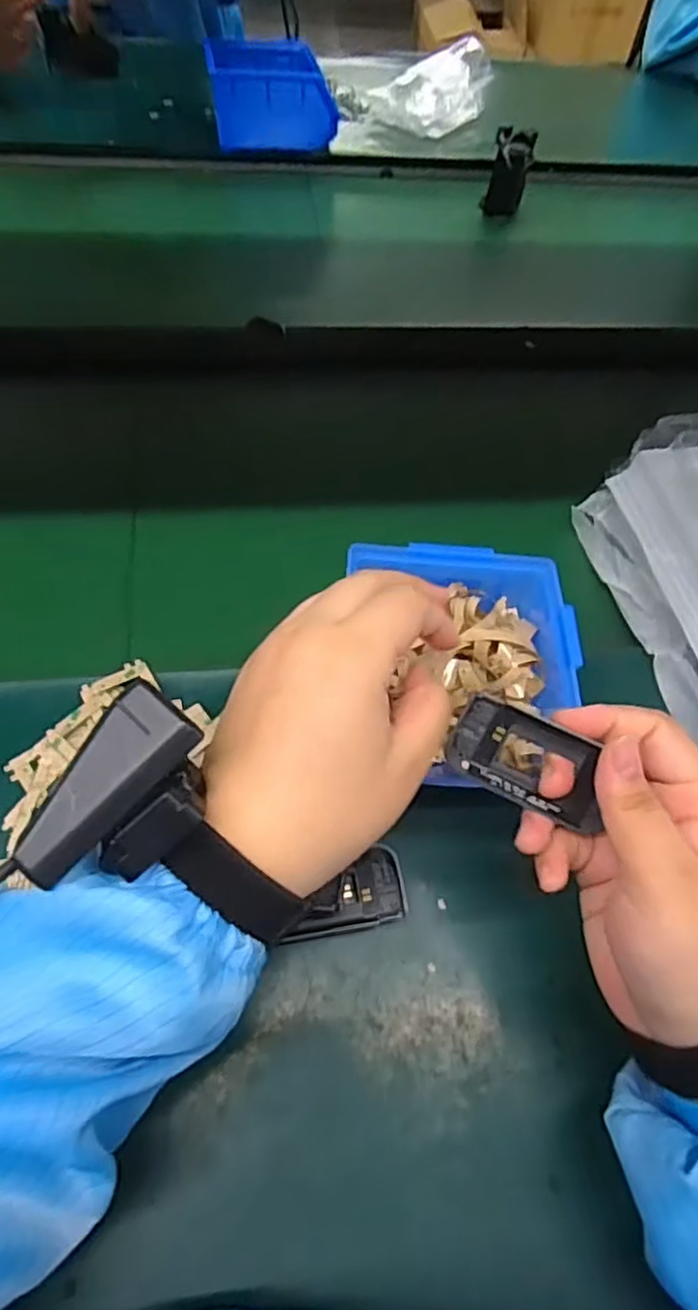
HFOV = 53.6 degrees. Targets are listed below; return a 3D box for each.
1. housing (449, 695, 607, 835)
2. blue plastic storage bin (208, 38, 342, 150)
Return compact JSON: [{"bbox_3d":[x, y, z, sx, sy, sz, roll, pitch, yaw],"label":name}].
[{"bbox_3d":[0.077,0.045,0.294,0.066,0.009,0.037,24,101,7],"label":"housing"},{"bbox_3d":[-0.090,-0.617,0.761,0.134,0.064,0.147,-9,59,-13],"label":"blue plastic storage bin"}]

